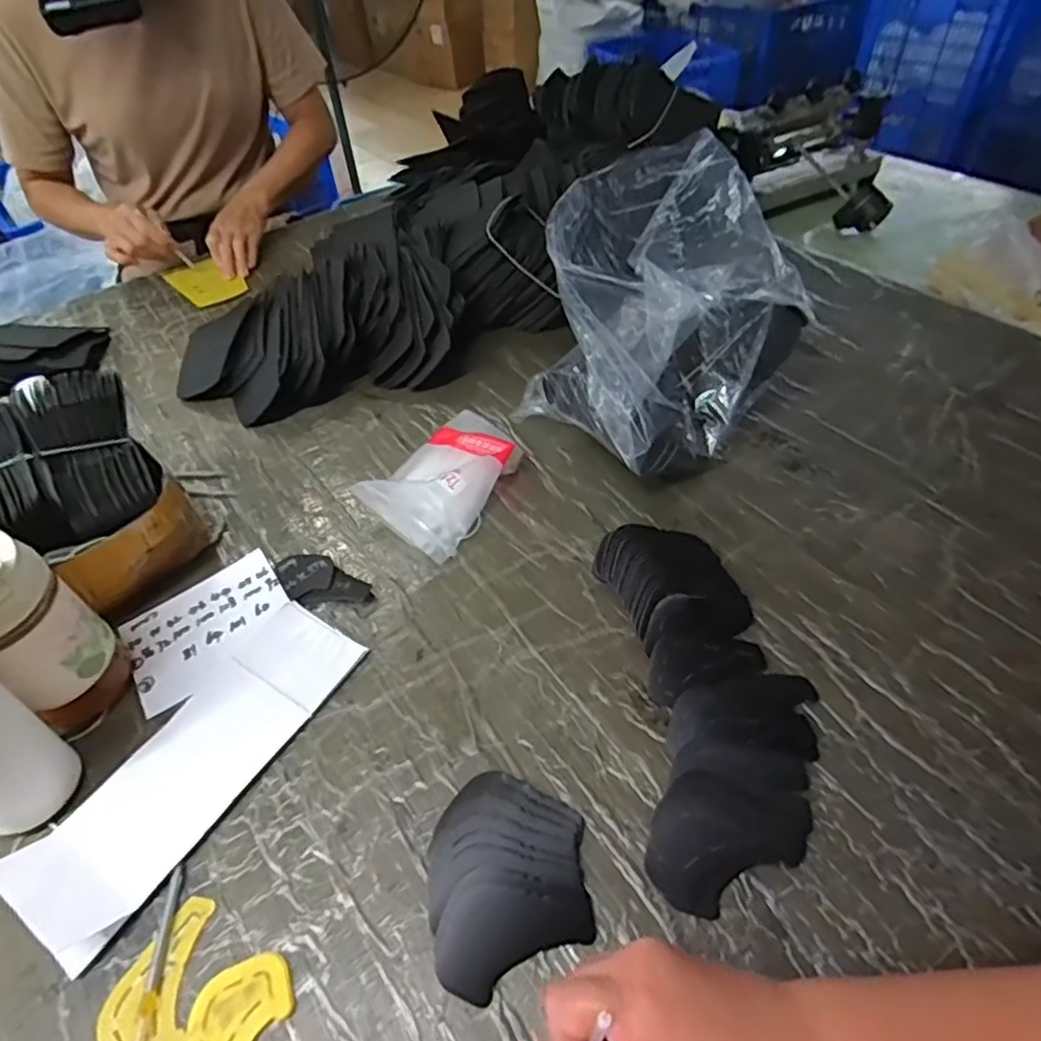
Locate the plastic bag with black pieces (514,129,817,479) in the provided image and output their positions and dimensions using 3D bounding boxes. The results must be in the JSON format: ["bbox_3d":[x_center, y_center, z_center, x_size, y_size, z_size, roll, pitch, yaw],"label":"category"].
[{"bbox_3d":[0.132,-0.195,0.617,0.228,0.228,0.191,-35,53,-24],"label":"plastic bag with black pieces"}]

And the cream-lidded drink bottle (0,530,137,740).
[{"bbox_3d":[-0.349,0.080,0.461,0.078,0.155,0.072,23,54,26],"label":"cream-lidded drink bottle"}]

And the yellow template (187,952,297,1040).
[{"bbox_3d":[-0.153,0.286,0.349,0.055,0.007,0.081,-12,47,-5],"label":"yellow template"}]

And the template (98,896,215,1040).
[{"bbox_3d":[-0.213,0.270,0.373,0.052,0.004,0.085,-8,46,-1],"label":"template"}]

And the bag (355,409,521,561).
[{"bbox_3d":[-0.070,-0.042,0.629,0.115,0.037,0.158,29,57,30],"label":"bag"}]

